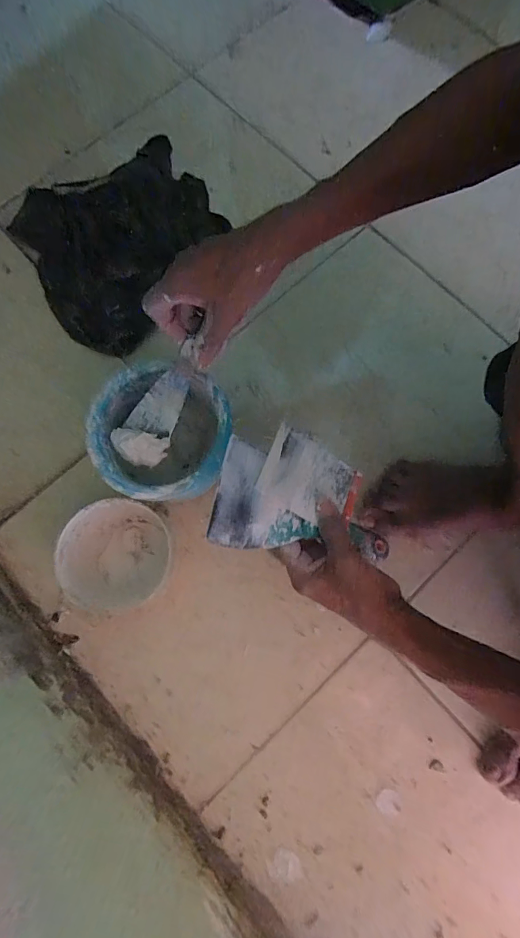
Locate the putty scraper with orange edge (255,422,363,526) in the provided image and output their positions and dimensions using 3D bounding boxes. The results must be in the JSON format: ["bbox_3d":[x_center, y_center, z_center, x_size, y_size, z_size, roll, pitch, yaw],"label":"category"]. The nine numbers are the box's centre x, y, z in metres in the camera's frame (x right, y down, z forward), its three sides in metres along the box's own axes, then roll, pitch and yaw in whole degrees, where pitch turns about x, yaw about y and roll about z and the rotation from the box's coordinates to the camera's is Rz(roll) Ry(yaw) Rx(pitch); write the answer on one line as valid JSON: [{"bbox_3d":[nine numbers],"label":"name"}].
[{"bbox_3d":[0.051,0.011,0.416,0.100,0.005,0.079,32,60,-15],"label":"putty scraper with orange edge"}]

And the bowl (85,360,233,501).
[{"bbox_3d":[-0.104,-0.023,0.487,0.138,0.125,0.127,0,77,0],"label":"bowl"}]

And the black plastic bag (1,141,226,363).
[{"bbox_3d":[-0.185,-0.323,0.597,0.271,0.049,0.275,-31,79,-7],"label":"black plastic bag"}]

